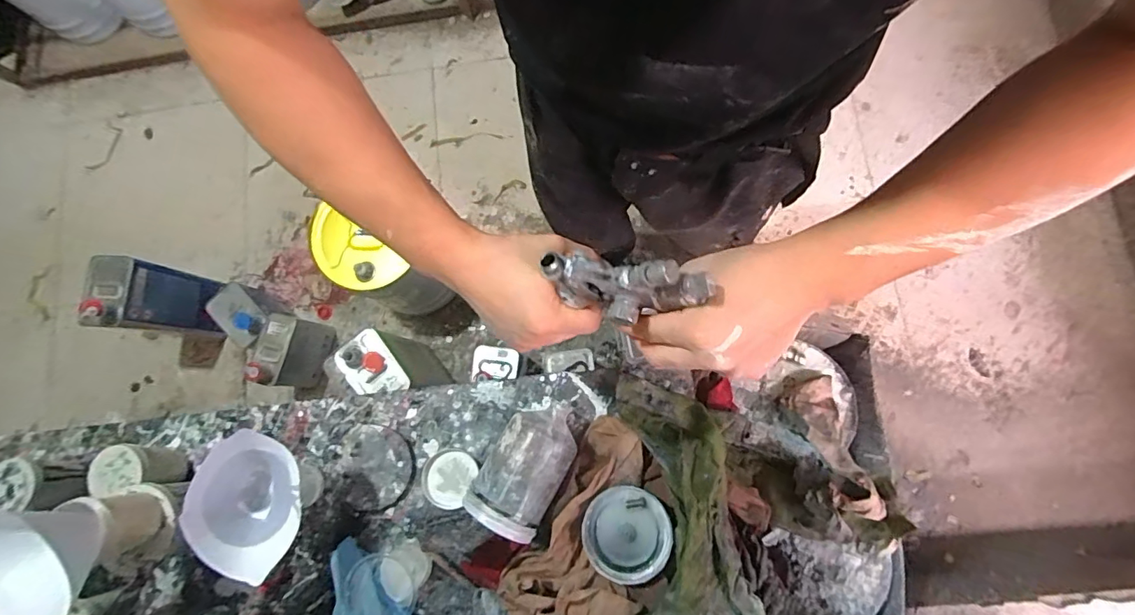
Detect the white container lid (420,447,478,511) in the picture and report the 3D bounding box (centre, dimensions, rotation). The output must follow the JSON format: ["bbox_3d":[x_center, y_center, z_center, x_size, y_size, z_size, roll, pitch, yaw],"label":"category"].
[{"bbox_3d":[-0.149,0.210,0.618,0.061,0.005,0.068,26,84,9],"label":"white container lid"}]

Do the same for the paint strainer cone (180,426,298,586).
[{"bbox_3d":[-0.330,0.207,0.529,0.094,0.078,0.139,4,79,2],"label":"paint strainer cone"}]

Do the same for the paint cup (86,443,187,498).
[{"bbox_3d":[-0.523,0.196,0.611,0.067,0.075,0.061,-1,80,5],"label":"paint cup"}]

